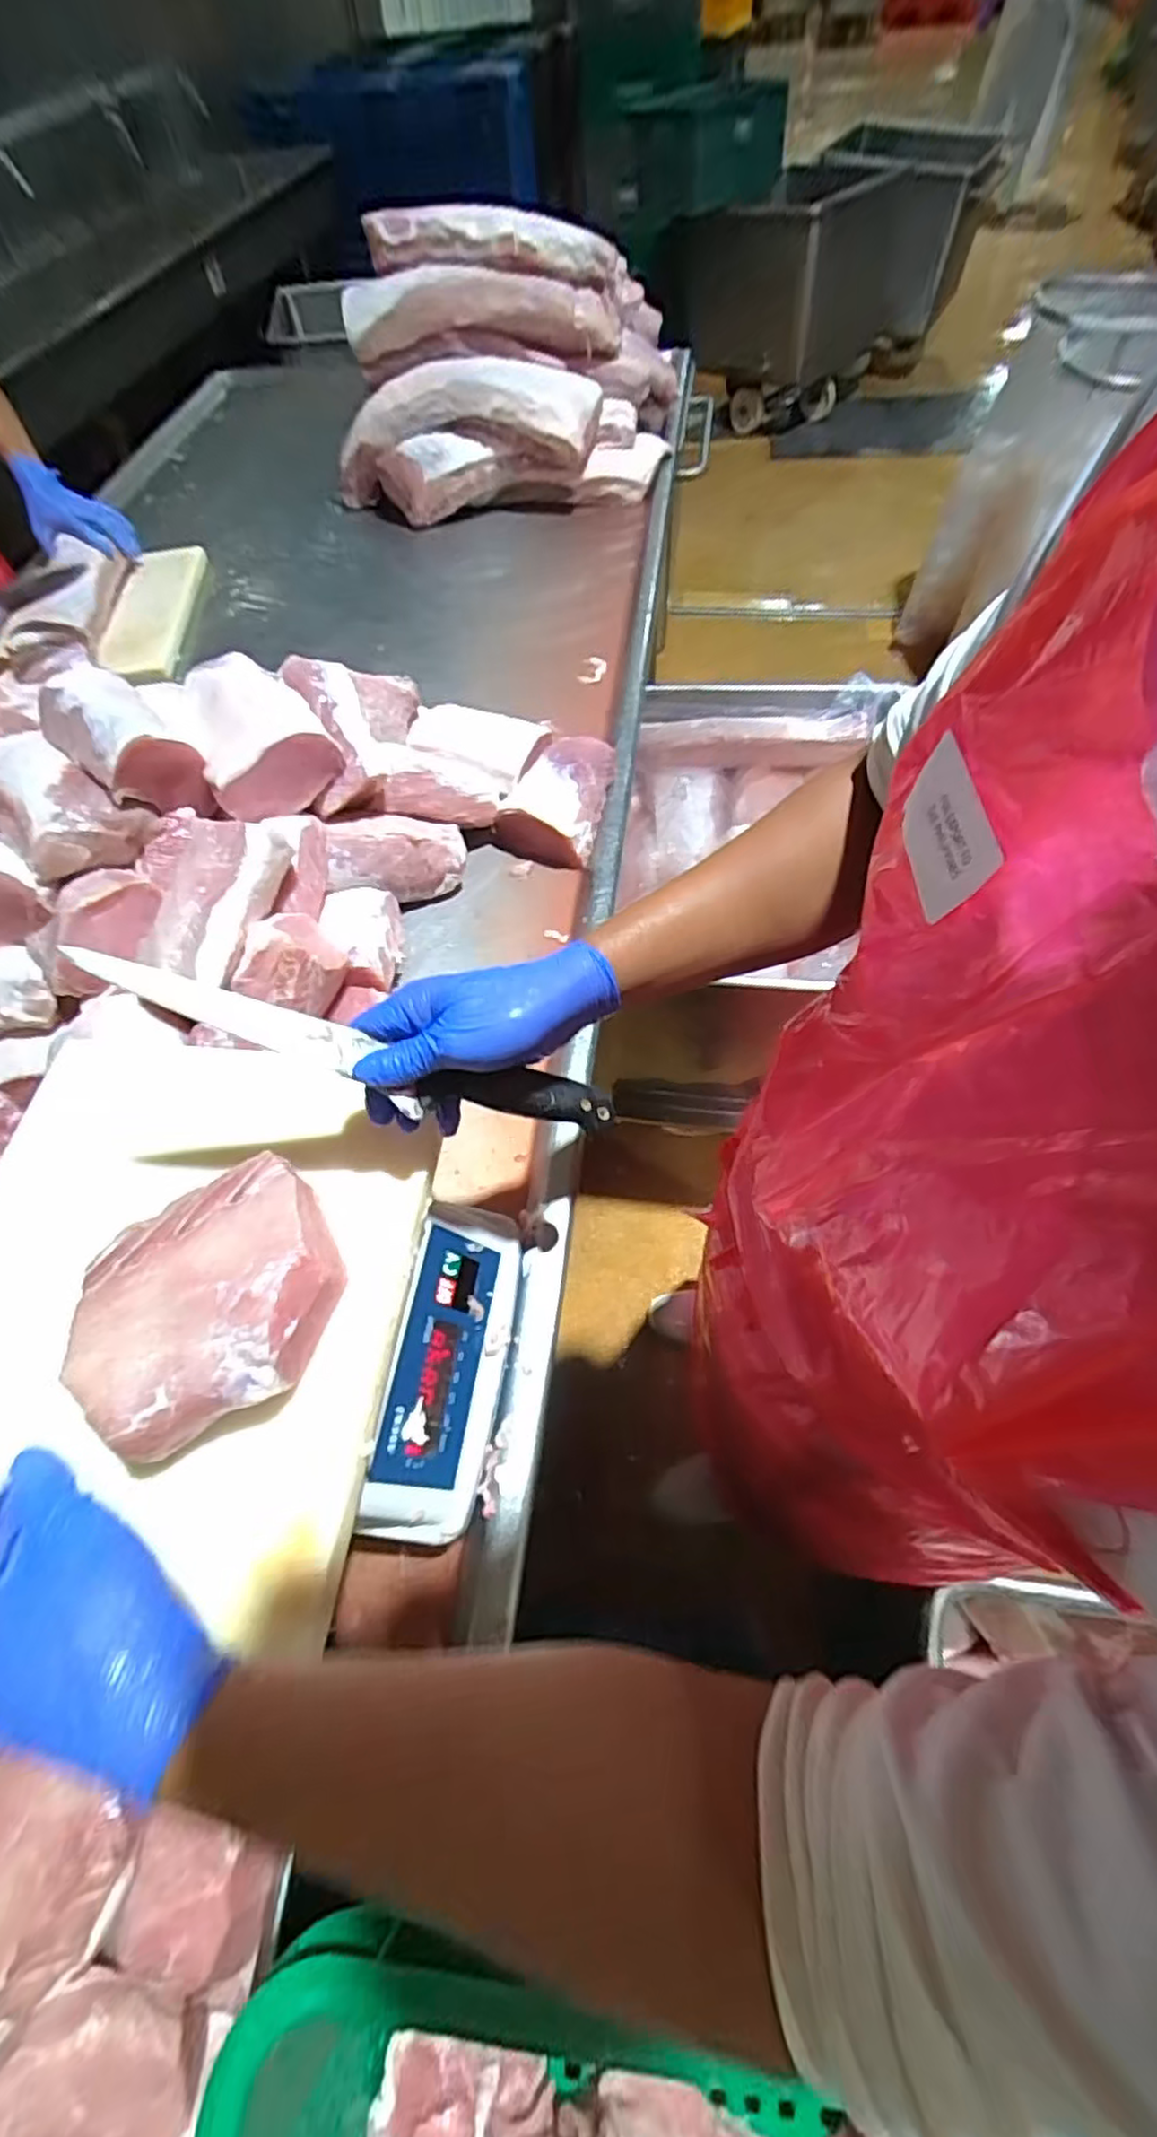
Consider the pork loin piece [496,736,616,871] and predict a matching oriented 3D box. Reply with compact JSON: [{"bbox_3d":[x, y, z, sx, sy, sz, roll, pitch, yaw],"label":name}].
[{"bbox_3d":[-0.022,-0.331,0.867,0.119,0.074,0.149,18,62,14],"label":"pork loin piece"}]

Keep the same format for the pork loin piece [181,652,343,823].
[{"bbox_3d":[-0.324,-0.346,0.720,0.119,0.072,0.190,-24,61,-10],"label":"pork loin piece"}]

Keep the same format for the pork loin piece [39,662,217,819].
[{"bbox_3d":[-0.441,-0.314,0.691,0.152,0.093,0.096,40,70,23],"label":"pork loin piece"}]

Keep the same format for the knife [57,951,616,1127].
[{"bbox_3d":[-0.115,-0.009,0.411,0.298,0.018,0.028,16,57,-22],"label":"knife"}]

